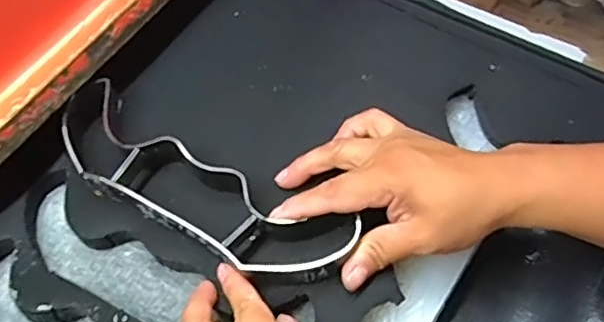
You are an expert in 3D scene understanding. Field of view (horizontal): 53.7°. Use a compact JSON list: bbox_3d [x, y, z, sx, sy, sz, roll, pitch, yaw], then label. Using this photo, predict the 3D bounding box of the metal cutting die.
[{"bbox_3d":[-0.074,0.022,0.405,0.224,0.037,0.066,29,64,17],"label":"metal cutting die"}]

